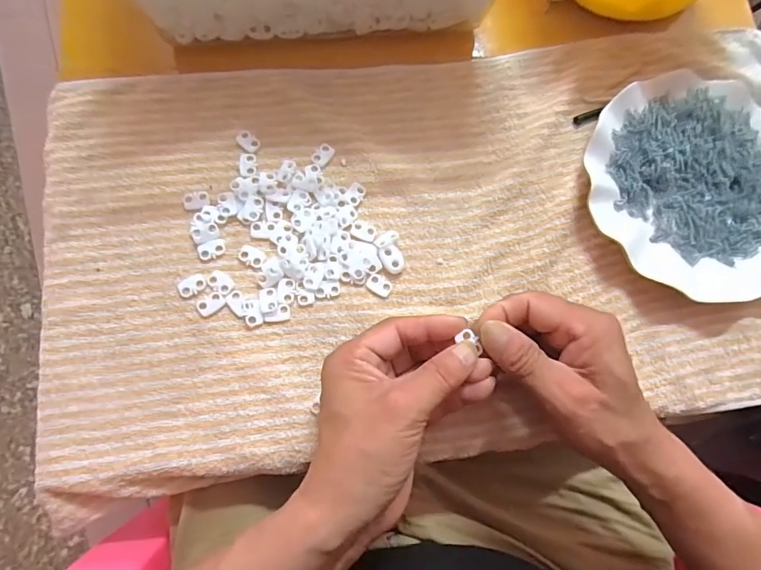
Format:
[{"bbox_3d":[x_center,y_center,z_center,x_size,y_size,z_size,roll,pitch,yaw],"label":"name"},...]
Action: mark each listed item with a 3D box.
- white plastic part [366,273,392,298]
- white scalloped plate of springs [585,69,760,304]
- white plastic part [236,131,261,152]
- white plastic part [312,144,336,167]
[{"bbox_3d":[0.000,0.000,0.325,0.018,0.004,0.013,31,77,2],"label":"white plastic part"},{"bbox_3d":[0.248,-0.080,0.349,0.175,0.024,0.179,1,78,-5],"label":"white scalloped plate of springs"},{"bbox_3d":[-0.101,-0.110,0.339,0.020,0.004,0.012,42,77,4],"label":"white plastic part"},{"bbox_3d":[-0.044,-0.100,0.343,0.012,0.004,0.018,37,77,3],"label":"white plastic part"}]

